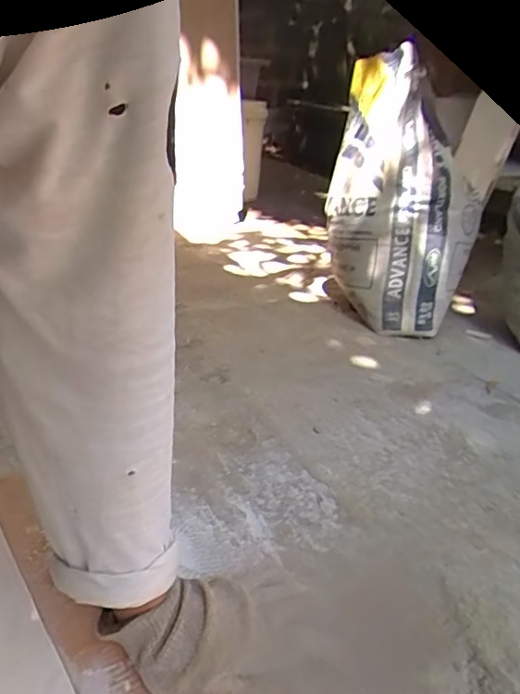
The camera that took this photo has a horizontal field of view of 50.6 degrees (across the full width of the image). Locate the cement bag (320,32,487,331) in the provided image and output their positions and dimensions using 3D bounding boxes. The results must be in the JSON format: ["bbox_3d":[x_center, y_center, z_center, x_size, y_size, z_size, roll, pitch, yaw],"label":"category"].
[{"bbox_3d":[0.260,-0.254,1.006,0.279,0.454,0.170,9,24,10],"label":"cement bag"}]

